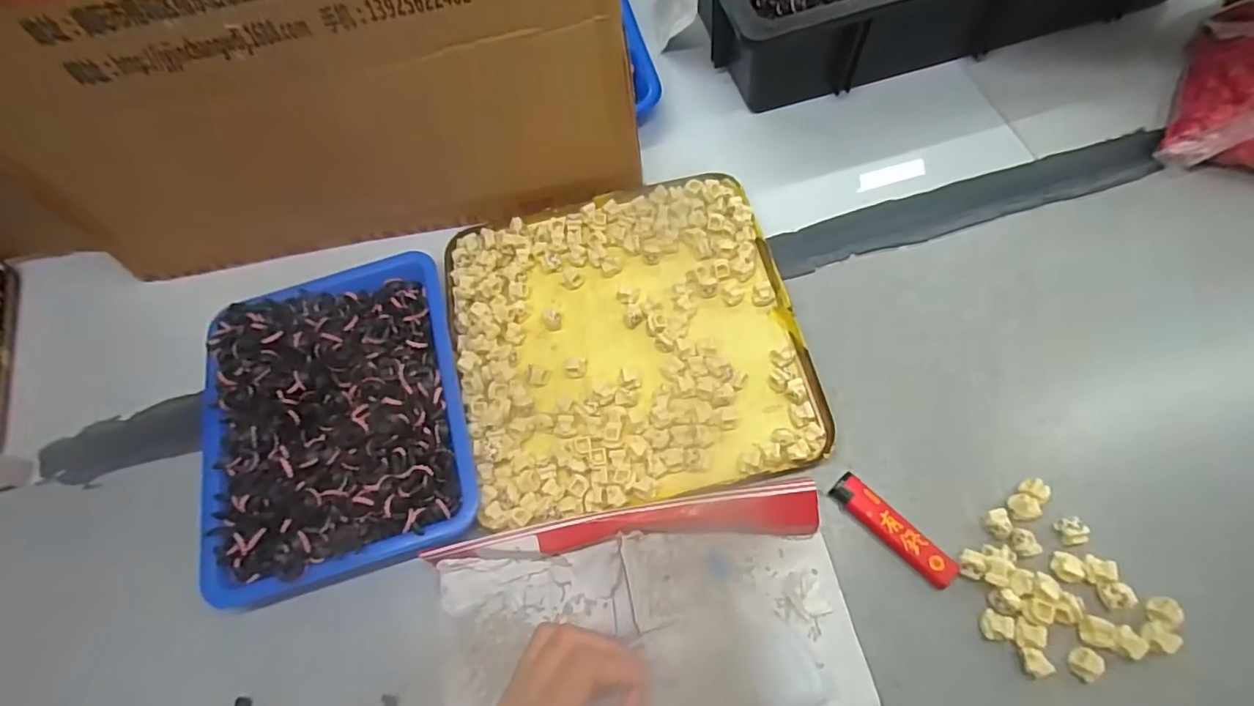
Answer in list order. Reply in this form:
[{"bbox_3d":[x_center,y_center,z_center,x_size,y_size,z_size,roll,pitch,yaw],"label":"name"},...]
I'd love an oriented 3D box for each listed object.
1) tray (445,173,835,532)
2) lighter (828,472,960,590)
[{"bbox_3d":[-0.002,-0.014,0.394,0.233,0.029,0.234,-12,70,-3],"label":"tray"},{"bbox_3d":[0.161,0.106,0.331,0.019,0.012,0.078,-42,69,-13],"label":"lighter"}]

